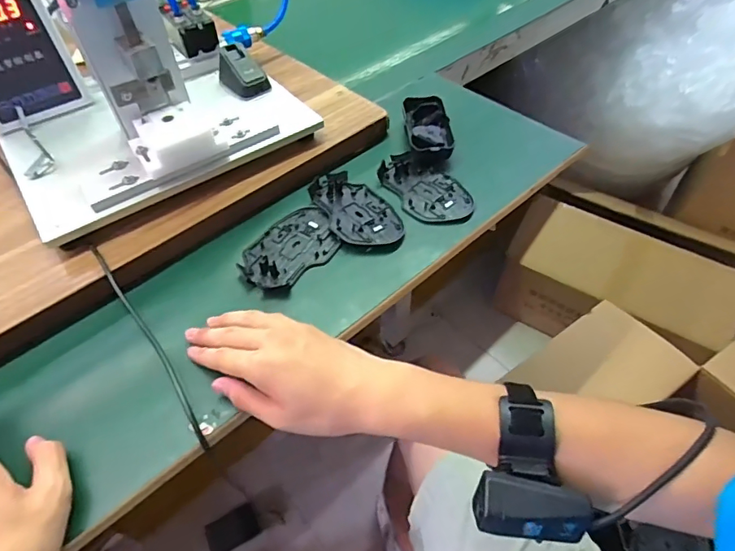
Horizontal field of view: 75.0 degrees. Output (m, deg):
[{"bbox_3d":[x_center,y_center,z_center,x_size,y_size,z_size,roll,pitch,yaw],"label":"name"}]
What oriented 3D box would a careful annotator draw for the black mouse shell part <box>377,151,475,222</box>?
[{"bbox_3d":[0.064,-0.098,0.535,0.073,0.016,0.110,-23,55,-16],"label":"black mouse shell part"}]

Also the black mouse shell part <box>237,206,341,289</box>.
[{"bbox_3d":[-0.075,-0.028,0.483,0.073,0.011,0.109,28,57,22],"label":"black mouse shell part"}]

